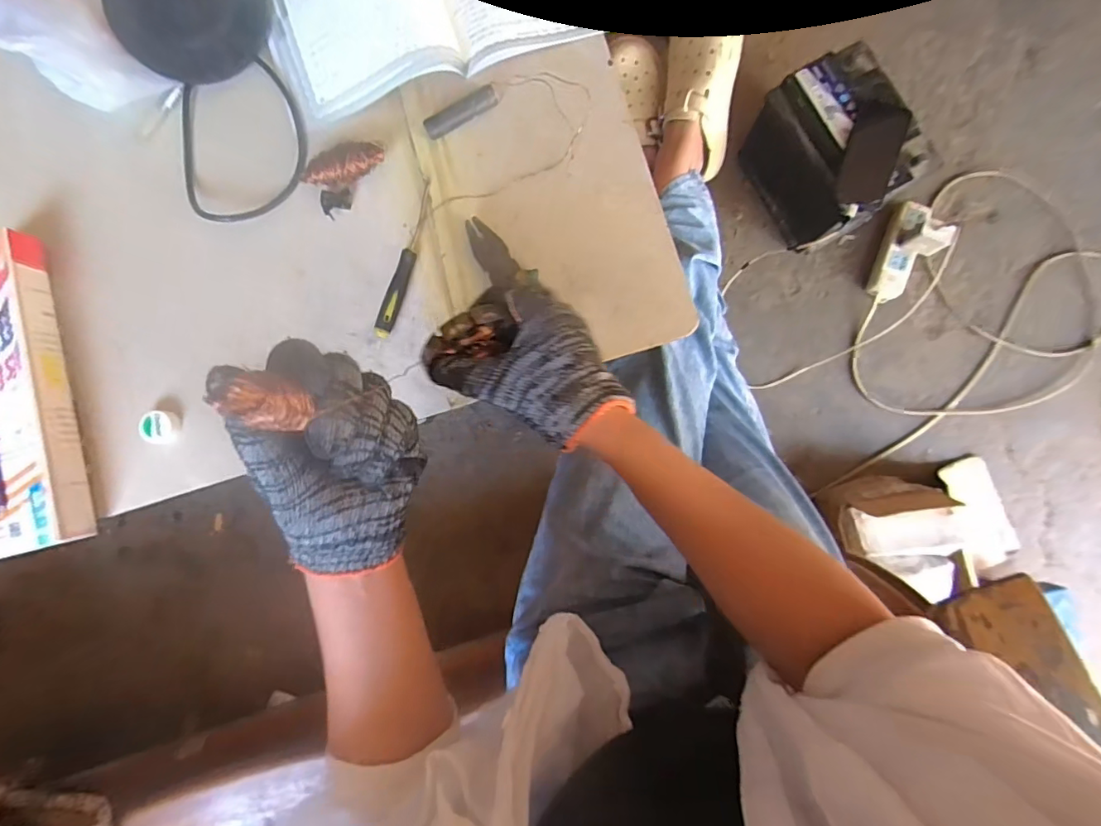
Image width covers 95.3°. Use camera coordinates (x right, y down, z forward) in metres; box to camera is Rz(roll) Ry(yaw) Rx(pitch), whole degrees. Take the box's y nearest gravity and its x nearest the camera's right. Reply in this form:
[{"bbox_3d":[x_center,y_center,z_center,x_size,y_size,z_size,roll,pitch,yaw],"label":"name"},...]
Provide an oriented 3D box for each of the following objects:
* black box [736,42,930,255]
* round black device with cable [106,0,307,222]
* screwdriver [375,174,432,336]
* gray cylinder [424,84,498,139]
[{"bbox_3d":[0.457,-0.419,0.832,0.162,0.194,0.234,-26,86,-1],"label":"black box"},{"bbox_3d":[-0.329,-0.330,0.480,0.144,0.048,0.280,-18,86,0],"label":"round black device with cable"},{"bbox_3d":[-0.138,-0.150,0.483,0.016,0.011,0.160,17,87,2],"label":"screwdriver"},{"bbox_3d":[-0.086,-0.289,0.485,0.075,0.015,0.019,-27,86,-1],"label":"gray cylinder"}]

